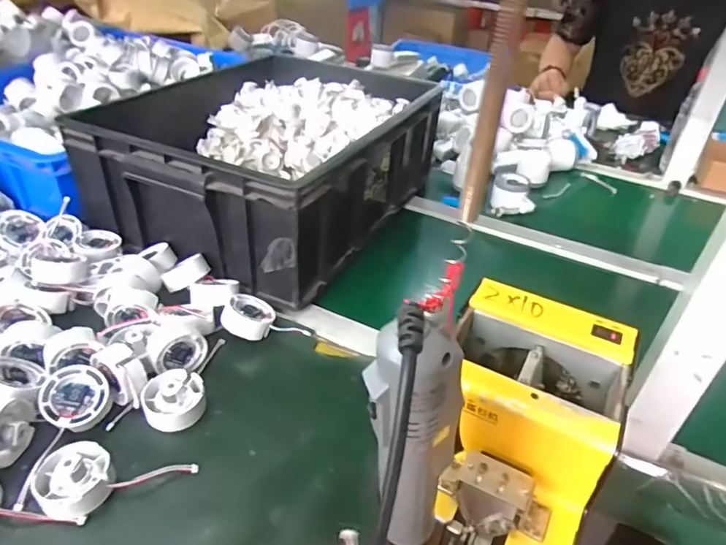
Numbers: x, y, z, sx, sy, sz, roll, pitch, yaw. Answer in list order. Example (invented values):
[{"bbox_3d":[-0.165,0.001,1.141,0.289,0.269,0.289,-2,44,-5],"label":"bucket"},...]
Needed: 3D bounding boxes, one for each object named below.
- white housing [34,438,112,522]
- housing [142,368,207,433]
[{"bbox_3d":[-0.231,0.165,0.413,0.056,0.026,0.052,3,35,-2],"label":"white housing"},{"bbox_3d":[-0.178,0.118,0.488,0.055,0.035,0.053,3,35,-2],"label":"housing"}]

